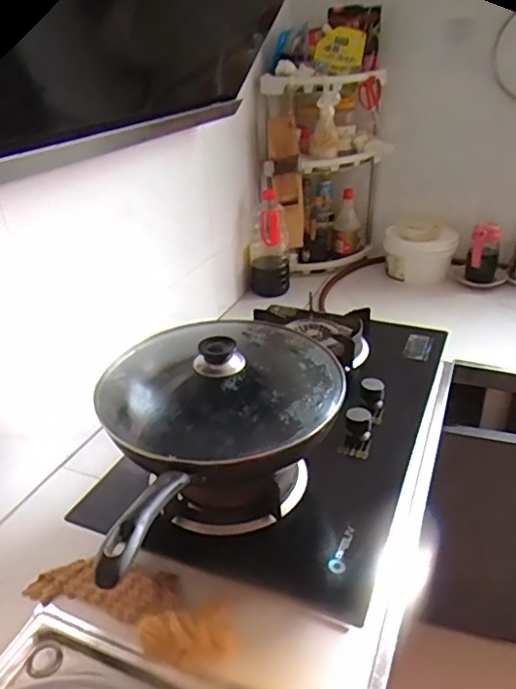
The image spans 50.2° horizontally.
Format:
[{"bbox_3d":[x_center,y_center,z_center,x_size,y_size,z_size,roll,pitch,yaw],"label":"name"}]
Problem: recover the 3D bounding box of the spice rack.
[{"bbox_3d":[0.183,-0.460,1.518,0.334,0.518,0.261,1,29,5],"label":"spice rack"}]

